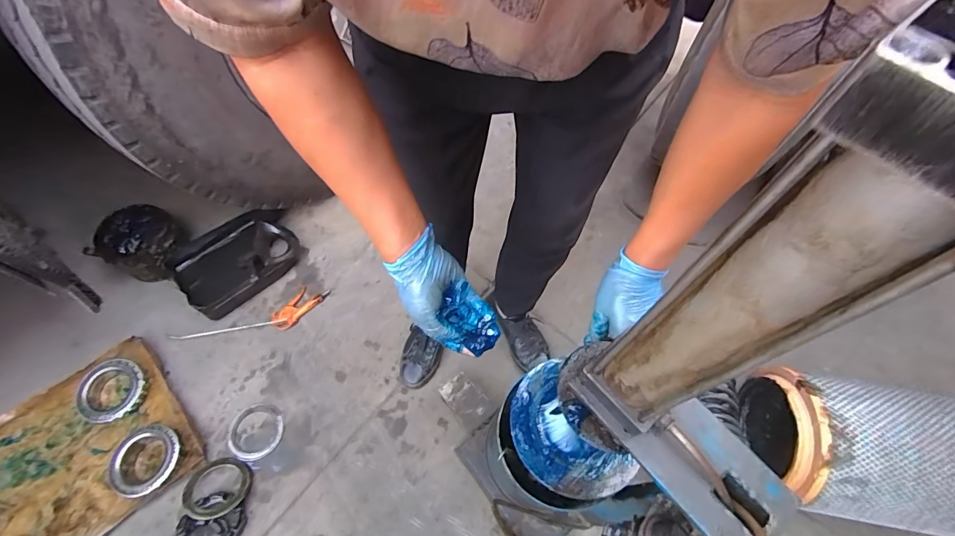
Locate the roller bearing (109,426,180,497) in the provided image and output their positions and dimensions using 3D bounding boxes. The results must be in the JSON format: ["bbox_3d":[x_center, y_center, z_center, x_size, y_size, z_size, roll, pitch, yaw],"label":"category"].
[{"bbox_3d":[-0.720,0.421,0.912,0.138,0.037,0.133,1,60,-2],"label":"roller bearing"}]

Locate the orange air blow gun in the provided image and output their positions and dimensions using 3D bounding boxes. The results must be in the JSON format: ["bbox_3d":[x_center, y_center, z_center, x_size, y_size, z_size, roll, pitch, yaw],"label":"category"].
[{"bbox_3d":[-0.582,0.141,1.095,0.384,0.022,0.117,-24,64,-16],"label":"orange air blow gun"}]

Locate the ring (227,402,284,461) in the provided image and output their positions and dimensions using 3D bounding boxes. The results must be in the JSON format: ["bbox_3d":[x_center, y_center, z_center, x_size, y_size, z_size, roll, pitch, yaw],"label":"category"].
[{"bbox_3d":[-0.512,0.378,0.967,0.117,0.011,0.120,1,60,-2],"label":"ring"}]

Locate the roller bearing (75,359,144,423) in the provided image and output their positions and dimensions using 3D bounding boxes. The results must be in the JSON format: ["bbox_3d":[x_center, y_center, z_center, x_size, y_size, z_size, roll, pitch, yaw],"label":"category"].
[{"bbox_3d":[-0.862,0.288,0.989,0.133,0.030,0.142,1,60,-2],"label":"roller bearing"}]

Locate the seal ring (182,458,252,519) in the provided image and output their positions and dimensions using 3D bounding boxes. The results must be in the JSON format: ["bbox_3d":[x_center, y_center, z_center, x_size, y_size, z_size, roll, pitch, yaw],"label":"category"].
[{"bbox_3d":[-0.556,0.468,0.893,0.132,0.030,0.114,4,60,0],"label":"seal ring"}]

